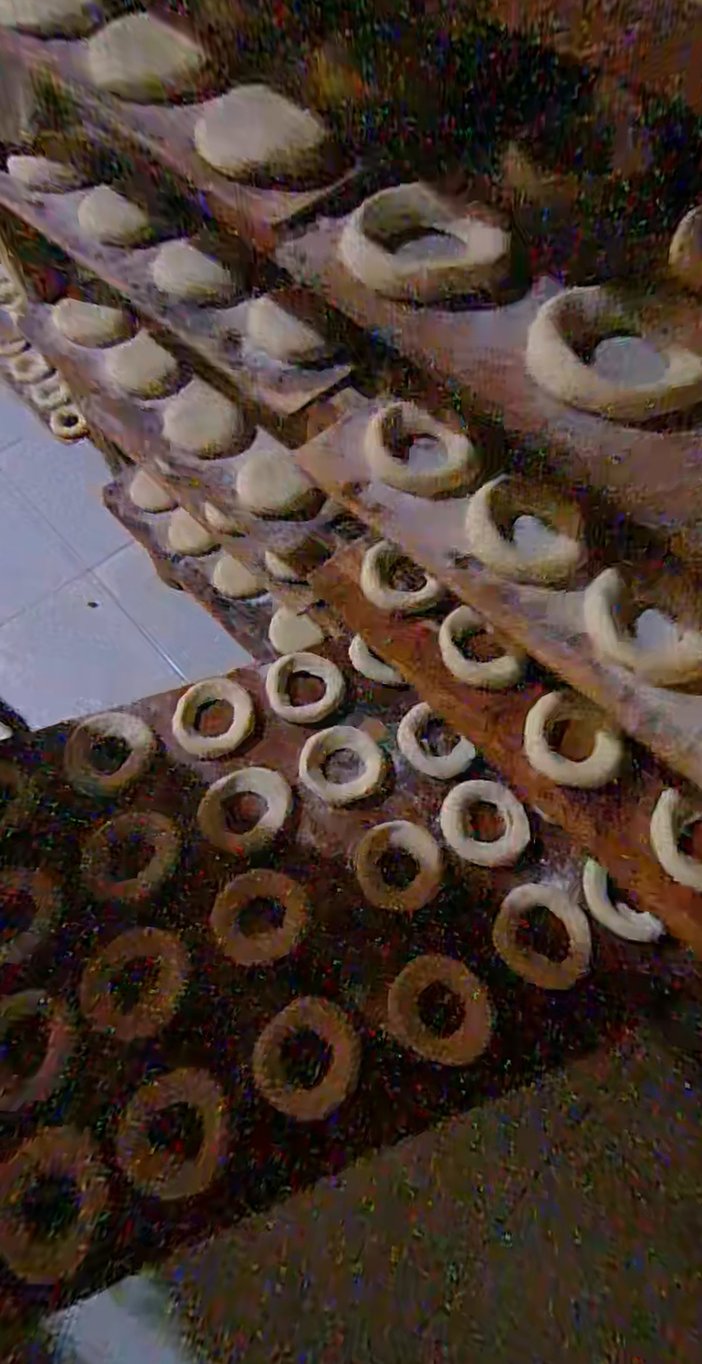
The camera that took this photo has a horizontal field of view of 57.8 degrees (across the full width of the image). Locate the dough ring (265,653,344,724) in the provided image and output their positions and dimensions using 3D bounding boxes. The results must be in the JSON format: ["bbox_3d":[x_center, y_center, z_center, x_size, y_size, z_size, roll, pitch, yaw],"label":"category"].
[{"bbox_3d":[-0.048,0.004,0.643,0.073,0.014,0.073,0,61,0],"label":"dough ring"}]

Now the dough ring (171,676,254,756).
[{"bbox_3d":[-0.136,0.035,0.625,0.072,0.010,0.080,30,65,15],"label":"dough ring"}]

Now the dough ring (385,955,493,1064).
[{"bbox_3d":[0.070,0.256,0.501,0.077,0.017,0.071,0,61,0],"label":"dough ring"}]

